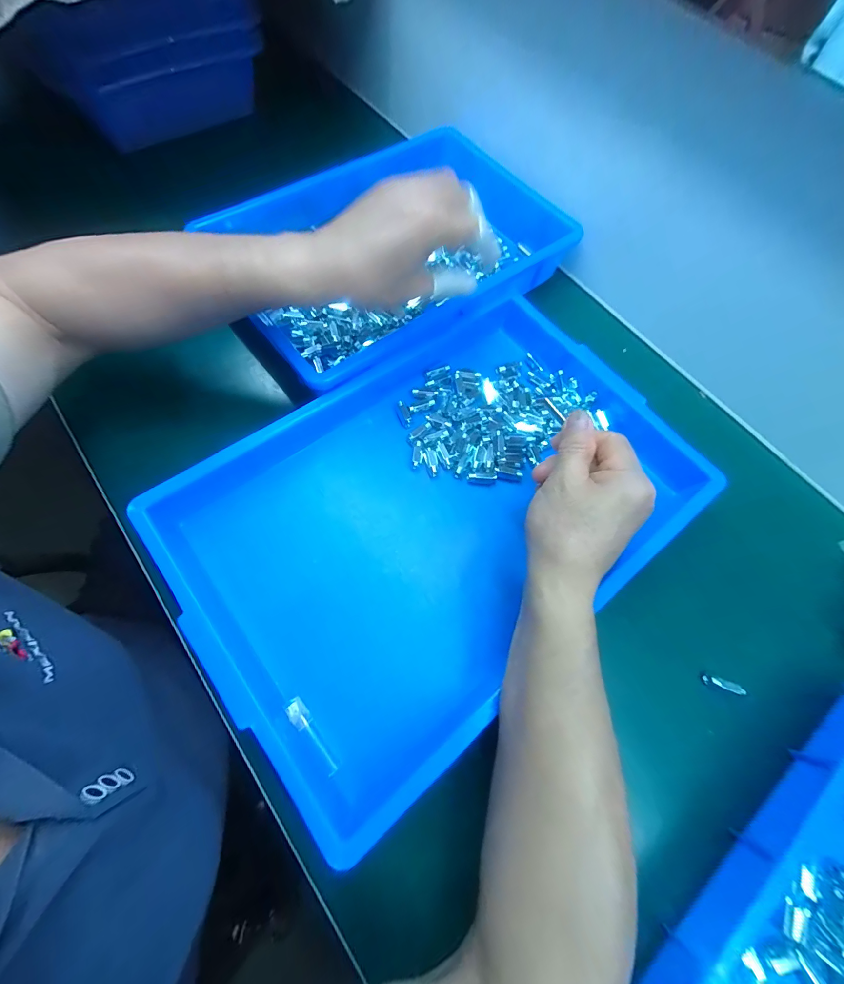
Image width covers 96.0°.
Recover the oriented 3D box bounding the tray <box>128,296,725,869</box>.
[{"bbox_3d":[0.020,0.011,0.332,0.432,0.048,0.281,-36,75,-14],"label":"tray"}]

